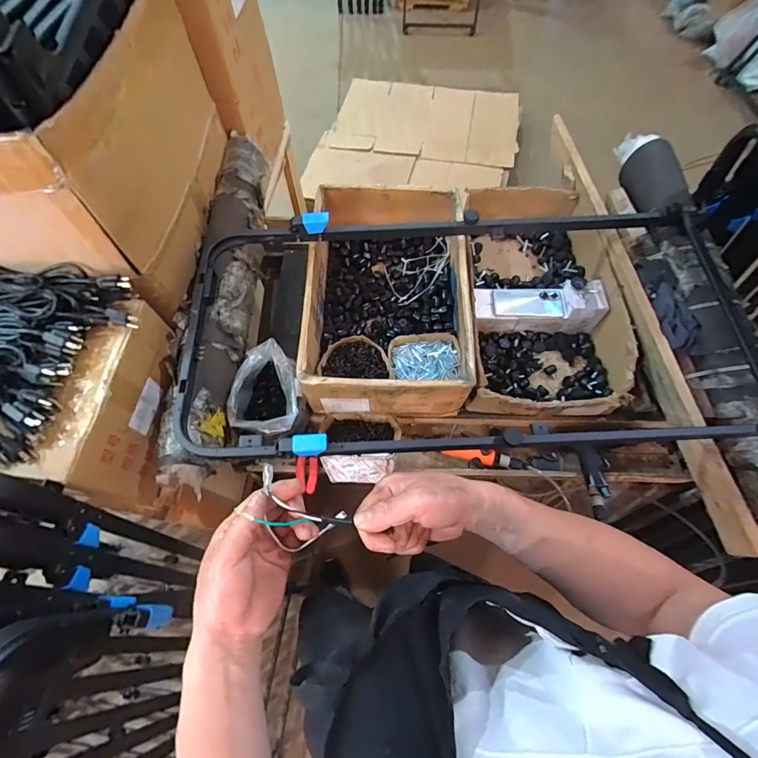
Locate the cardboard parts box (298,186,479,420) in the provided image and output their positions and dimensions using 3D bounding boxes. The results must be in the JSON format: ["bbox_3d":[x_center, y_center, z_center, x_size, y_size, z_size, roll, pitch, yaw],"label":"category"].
[{"bbox_3d":[0.025,-0.191,0.931,0.351,0.167,0.527,0,67,1],"label":"cardboard parts box"}]

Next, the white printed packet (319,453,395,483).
[{"bbox_3d":[-0.043,0.181,0.819,0.144,0.081,0.010,2,33,1],"label":"white printed packet"}]

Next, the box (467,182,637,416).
[{"bbox_3d":[0.380,-0.201,0.974,0.330,0.170,0.625,2,67,2],"label":"box"}]

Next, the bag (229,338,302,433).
[{"bbox_3d":[-0.230,0.028,0.846,0.133,0.128,0.179,1,67,1],"label":"bag"}]

